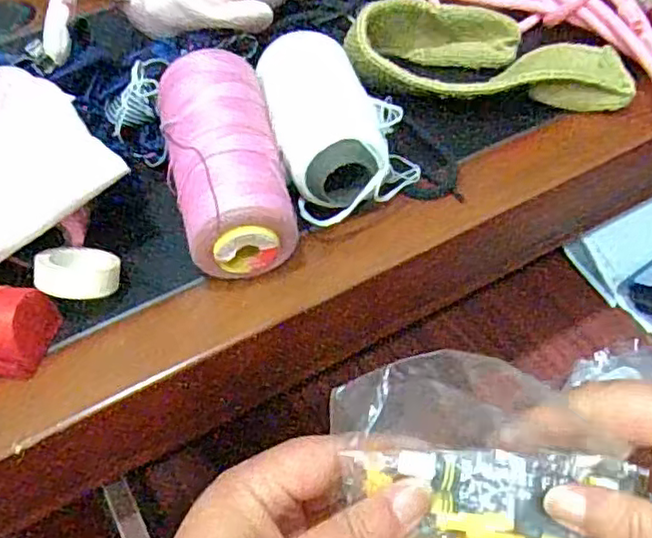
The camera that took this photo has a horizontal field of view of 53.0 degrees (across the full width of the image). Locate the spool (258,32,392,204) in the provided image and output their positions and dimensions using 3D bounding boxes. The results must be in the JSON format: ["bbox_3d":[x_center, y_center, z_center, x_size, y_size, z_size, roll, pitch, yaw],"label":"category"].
[{"bbox_3d":[-0.002,-0.073,0.336,0.050,0.043,0.111,-14,48,-6],"label":"spool"}]

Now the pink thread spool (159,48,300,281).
[{"bbox_3d":[-0.049,-0.056,0.308,0.052,0.043,0.121,-12,62,-5],"label":"pink thread spool"}]

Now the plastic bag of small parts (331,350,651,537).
[{"bbox_3d":[0.061,0.073,0.253,0.111,0.013,0.080,0,90,5],"label":"plastic bag of small parts"}]

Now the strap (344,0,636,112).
[{"bbox_3d":[0.090,-0.123,0.372,0.150,0.045,0.068,1,48,8],"label":"strap"}]

